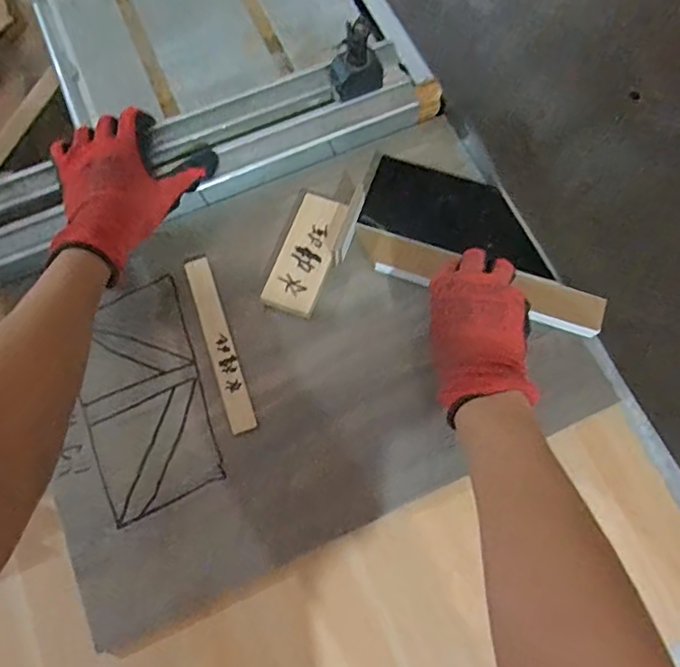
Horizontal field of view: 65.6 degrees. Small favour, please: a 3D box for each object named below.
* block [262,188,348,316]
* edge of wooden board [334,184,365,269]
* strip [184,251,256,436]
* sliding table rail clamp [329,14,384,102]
[{"bbox_3d":[-0.031,-0.079,0.528,0.054,0.013,0.124,21,74,8],"label":"block"},{"bbox_3d":[0.010,-0.108,0.525,0.012,0.032,0.079,18,88,6],"label":"edge of wooden board"},{"bbox_3d":[-0.117,0.008,0.511,0.025,0.008,0.181,-18,73,-4],"label":"strip"},{"bbox_3d":[0.017,-0.270,0.522,0.051,0.072,0.029,-13,72,-3],"label":"sliding table rail clamp"}]

